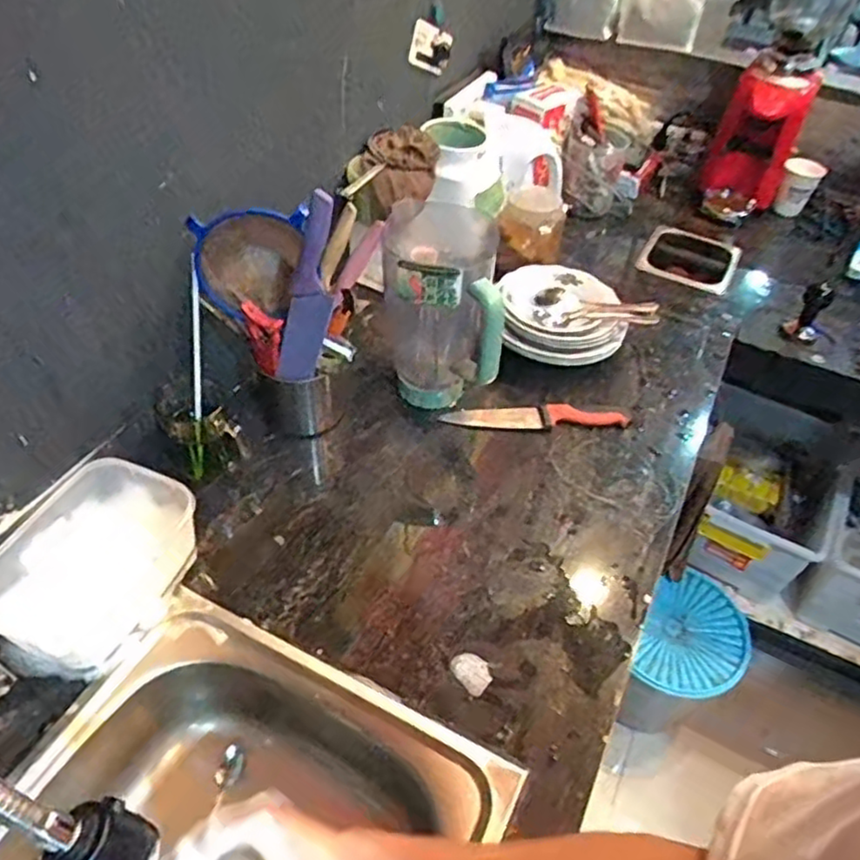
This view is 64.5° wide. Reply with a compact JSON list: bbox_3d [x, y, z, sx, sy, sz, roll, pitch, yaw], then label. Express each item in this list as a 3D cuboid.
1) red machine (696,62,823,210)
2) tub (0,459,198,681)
[{"bbox_3d":[0.629,-0.567,1.307,0.149,0.246,0.154,21,48,14],"label":"red machine"},{"bbox_3d":[-0.343,0.139,0.694,0.147,0.083,0.207,21,48,14],"label":"tub"}]

